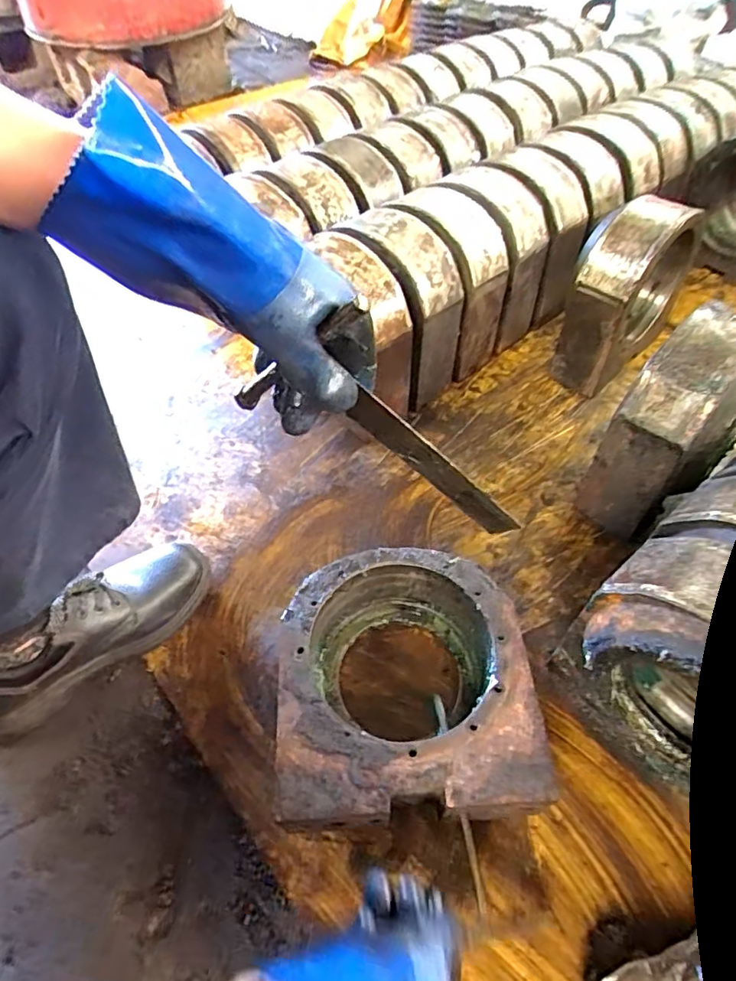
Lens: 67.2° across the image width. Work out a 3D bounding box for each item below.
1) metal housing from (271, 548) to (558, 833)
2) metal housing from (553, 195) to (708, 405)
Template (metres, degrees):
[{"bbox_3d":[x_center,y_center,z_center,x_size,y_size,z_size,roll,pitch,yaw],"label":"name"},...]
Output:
[{"bbox_3d":[0.033,0.187,0.541,0.219,0.106,0.230,-4,53,-1],"label":"metal housing"},{"bbox_3d":[0.367,-0.287,0.819,0.187,0.235,0.107,-37,60,-23],"label":"metal housing"}]

